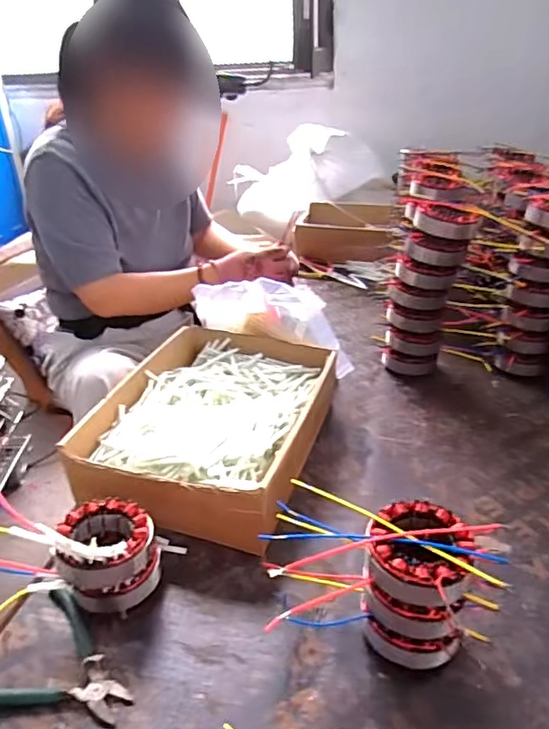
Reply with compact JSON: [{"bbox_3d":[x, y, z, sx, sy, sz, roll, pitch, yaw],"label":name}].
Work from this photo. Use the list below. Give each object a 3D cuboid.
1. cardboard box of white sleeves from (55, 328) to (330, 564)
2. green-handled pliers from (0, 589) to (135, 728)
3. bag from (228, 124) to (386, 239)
[{"bbox_3d":[-0.074,0.076,0.697,0.249,0.093,0.357,7,33,15],"label":"cardboard box of white sleeves"},{"bbox_3d":[-0.193,0.266,0.463,0.140,0.014,0.106,20,38,32],"label":"green-handled pliers"},{"bbox_3d":[0.093,-0.545,1.604,0.442,0.243,0.245,-1,31,2],"label":"bag"}]

